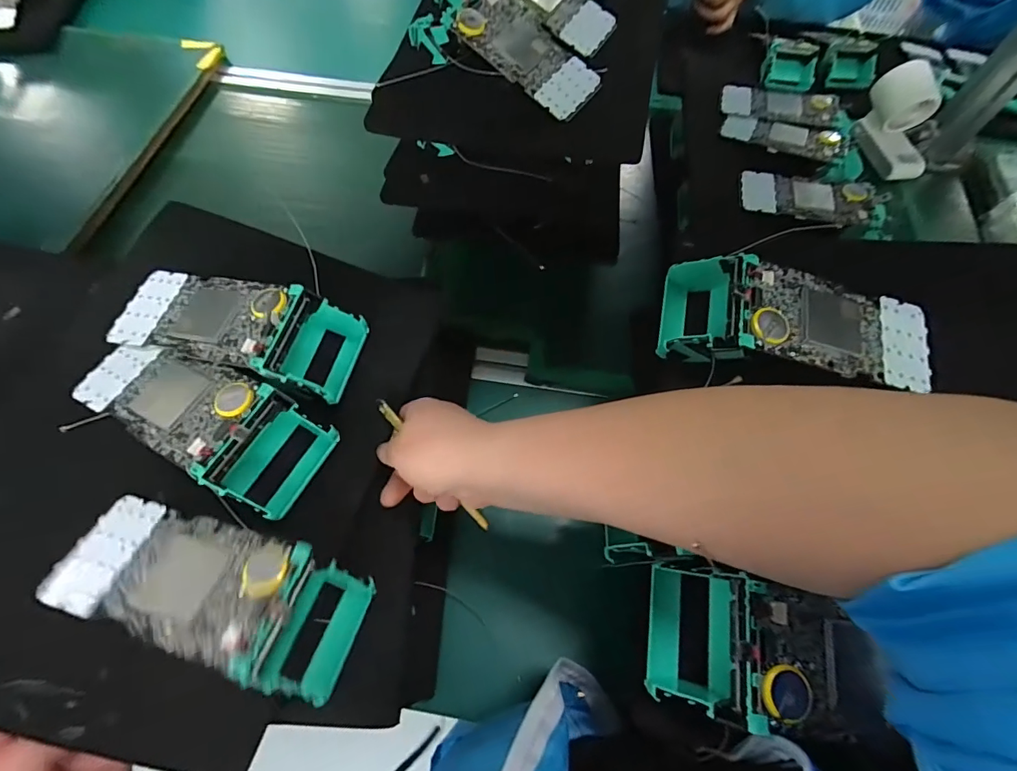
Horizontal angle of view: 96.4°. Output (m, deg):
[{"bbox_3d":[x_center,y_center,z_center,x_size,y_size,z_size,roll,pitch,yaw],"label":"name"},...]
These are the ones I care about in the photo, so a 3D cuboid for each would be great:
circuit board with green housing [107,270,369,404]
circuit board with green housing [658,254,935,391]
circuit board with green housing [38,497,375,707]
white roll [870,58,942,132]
[{"bbox_3d":[-0.201,-0.044,0.346,0.170,0.053,0.075,13,65,6],"label":"circuit board with green housing"},{"bbox_3d":[0.190,-0.039,0.309,0.154,0.044,0.081,16,65,7],"label":"circuit board with green housing"},{"bbox_3d":[-0.177,0.127,0.286,0.171,0.057,0.068,18,65,8],"label":"circuit board with green housing"},{"bbox_3d":[0.517,-0.380,0.594,0.067,0.060,0.069,7,64,3],"label":"white roll"}]

